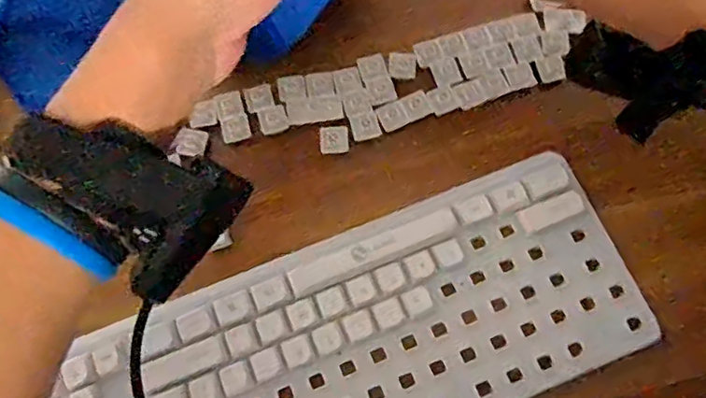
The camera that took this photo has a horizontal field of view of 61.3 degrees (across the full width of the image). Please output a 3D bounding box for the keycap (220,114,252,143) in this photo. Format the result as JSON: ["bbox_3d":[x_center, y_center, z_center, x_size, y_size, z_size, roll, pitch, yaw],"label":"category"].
[{"bbox_3d":[-0.078,-0.048,0.394,0.019,0.004,0.018,-14,73,-2],"label":"keycap"}]

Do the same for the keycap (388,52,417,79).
[{"bbox_3d":[0.034,-0.092,0.406,0.019,0.004,0.019,5,73,4],"label":"keycap"}]

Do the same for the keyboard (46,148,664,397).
[{"bbox_3d":[-0.023,0.094,0.344,0.378,0.018,0.126,-22,74,-5],"label":"keyboard"}]

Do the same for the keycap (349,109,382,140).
[{"bbox_3d":[0.008,-0.047,0.392,0.018,0.006,0.017,-16,73,-3],"label":"keycap"}]

